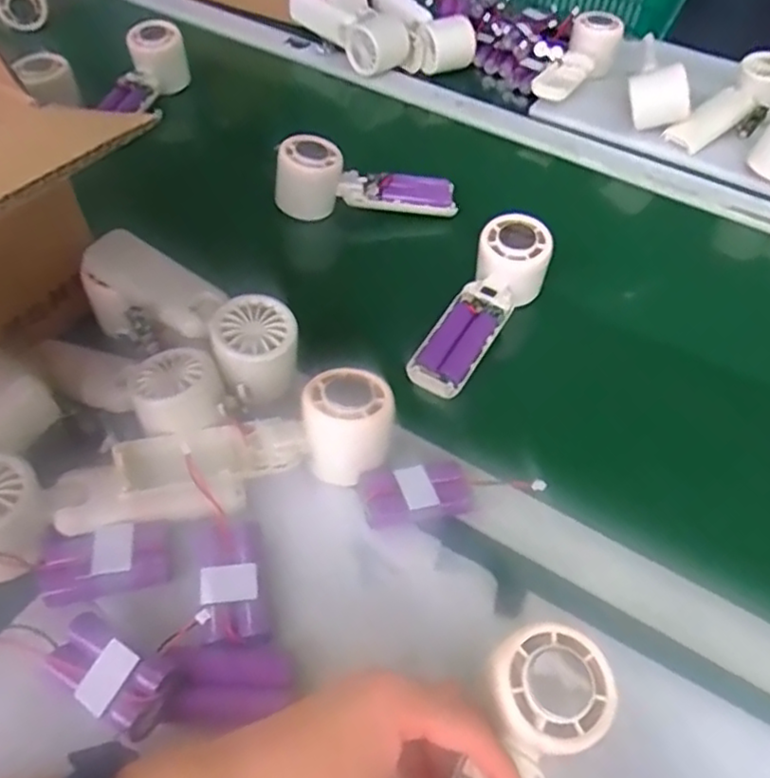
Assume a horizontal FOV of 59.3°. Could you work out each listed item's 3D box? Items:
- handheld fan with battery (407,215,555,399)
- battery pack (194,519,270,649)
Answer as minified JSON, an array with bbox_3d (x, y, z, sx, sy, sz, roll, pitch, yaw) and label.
[{"bbox_3d":[0.076,-0.063,0.530,0.051,0.042,0.164,28,70,20],"label":"handheld fan with battery"},{"bbox_3d":[-0.084,0.102,0.371,0.033,0.013,0.073,-11,52,-10],"label":"battery pack"}]

